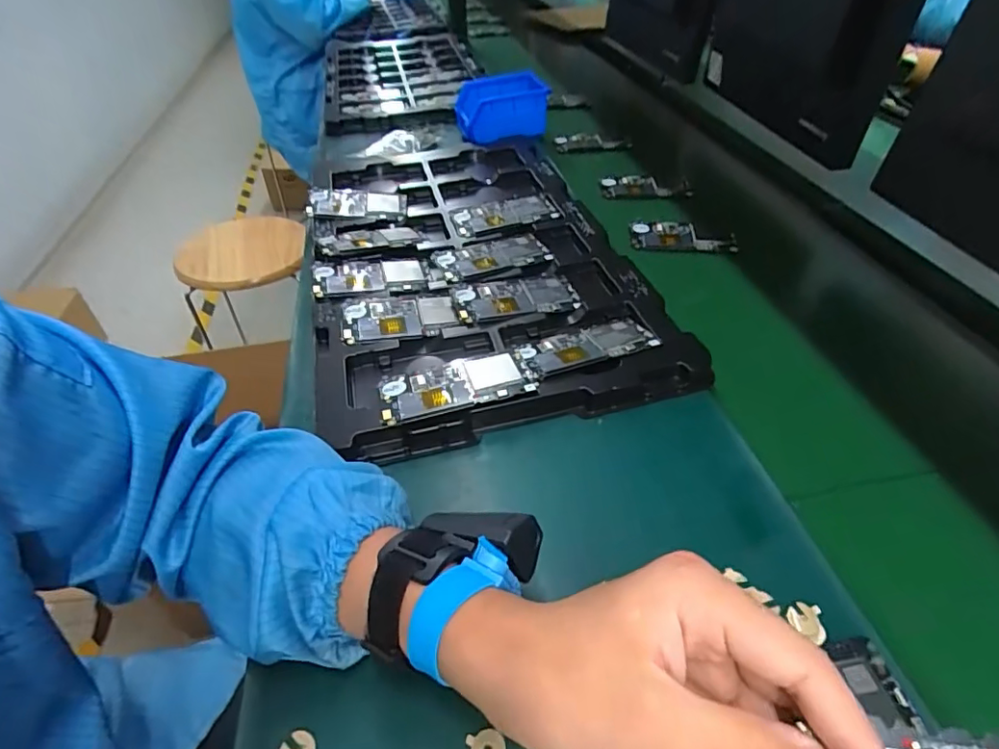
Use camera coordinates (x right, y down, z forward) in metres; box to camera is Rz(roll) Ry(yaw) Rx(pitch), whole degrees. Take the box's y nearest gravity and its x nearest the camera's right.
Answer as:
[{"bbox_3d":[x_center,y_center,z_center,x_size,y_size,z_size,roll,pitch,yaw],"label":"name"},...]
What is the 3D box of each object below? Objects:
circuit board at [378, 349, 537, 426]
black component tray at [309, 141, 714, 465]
[{"bbox_3d":[-0.037,0.008,0.443,0.120,0.007,0.063,-15,38,-11],"label":"circuit board"},{"bbox_3d":[-0.044,-0.144,0.616,0.329,0.042,0.541,-10,44,-11],"label":"black component tray"}]

